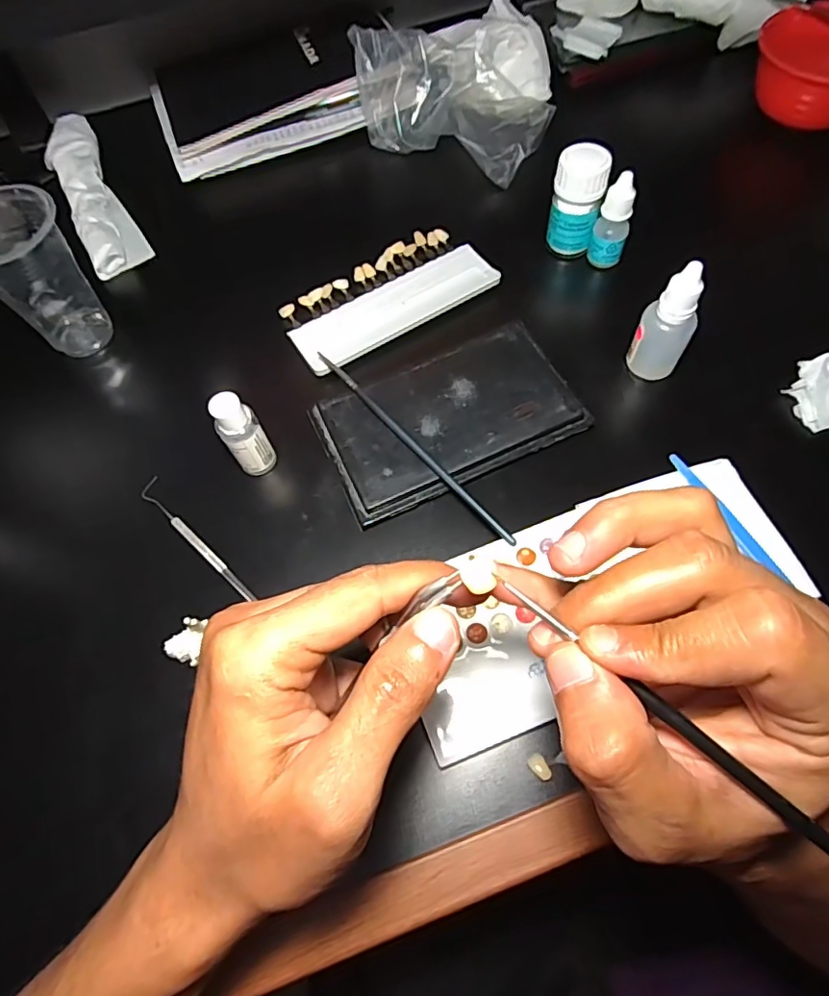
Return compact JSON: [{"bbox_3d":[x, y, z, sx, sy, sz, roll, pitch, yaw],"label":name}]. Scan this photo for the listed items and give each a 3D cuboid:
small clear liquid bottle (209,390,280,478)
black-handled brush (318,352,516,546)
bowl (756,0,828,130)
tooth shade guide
[{"bbox_3d":[-0.098,-0.035,0.319,0.022,0.061,0.018,-30,67,-10],"label":"small clear liquid bottle"},{"bbox_3d":[-0.003,-0.034,0.328,0.006,0.005,0.172,-38,69,-14],"label":"black-handled brush"},{"bbox_3d":[0.321,-0.339,0.431,0.103,0.051,0.082,18,67,11],"label":"bowl"},{"bbox_3d":[-0.020,-0.144,0.392,0.148,0.014,0.073,-32,67,-12],"label":"tooth shade guide"}]

